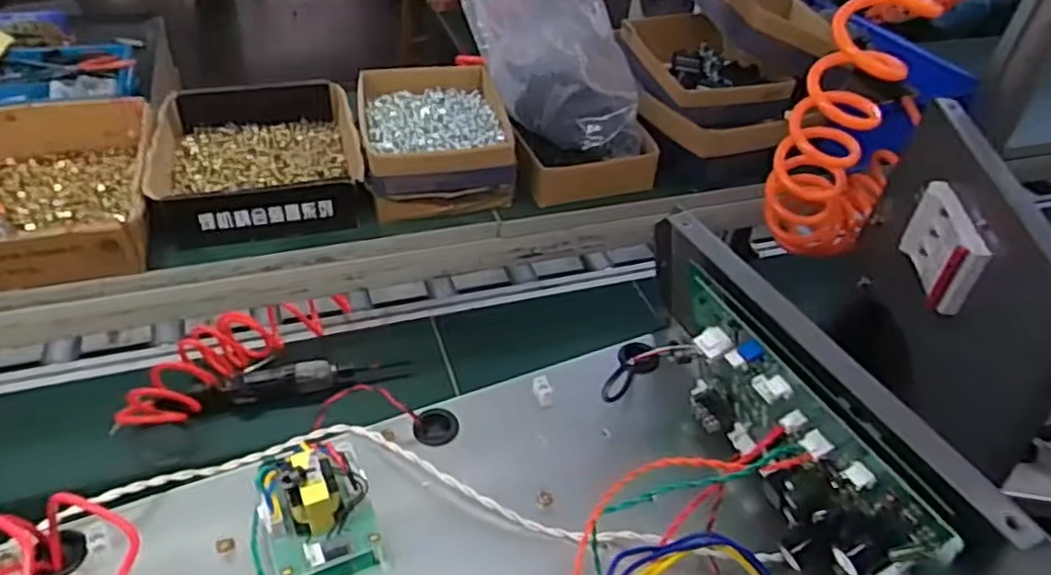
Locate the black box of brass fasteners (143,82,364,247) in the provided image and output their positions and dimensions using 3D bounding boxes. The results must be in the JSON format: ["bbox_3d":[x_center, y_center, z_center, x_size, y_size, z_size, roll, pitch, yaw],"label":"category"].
[{"bbox_3d":[-0.265,-0.128,0.709,0.184,0.048,0.214,-9,43,-18],"label":"black box of brass fasteners"}]

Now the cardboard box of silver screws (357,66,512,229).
[{"bbox_3d":[-0.095,-0.153,0.735,0.143,0.066,0.182,-6,42,-14],"label":"cardboard box of silver screws"}]

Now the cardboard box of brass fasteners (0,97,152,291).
[{"bbox_3d":[-0.437,-0.090,0.643,0.187,0.051,0.230,-9,43,-17],"label":"cardboard box of brass fasteners"}]

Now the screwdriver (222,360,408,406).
[{"bbox_3d":[-0.295,0.127,1.024,0.243,0.037,0.037,-9,43,-18],"label":"screwdriver"}]

